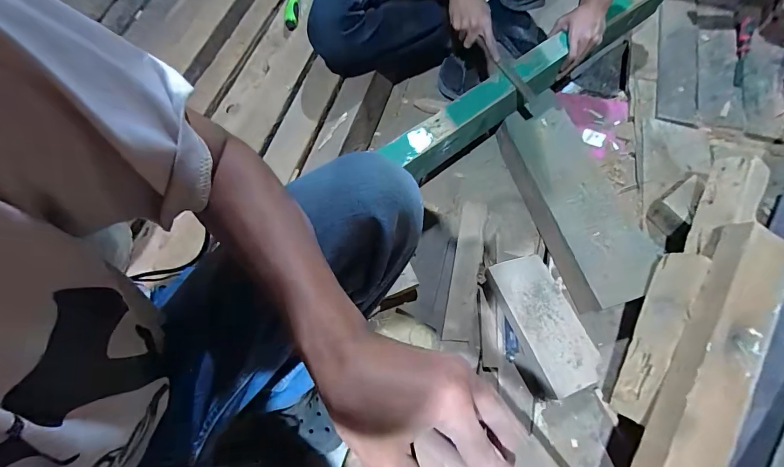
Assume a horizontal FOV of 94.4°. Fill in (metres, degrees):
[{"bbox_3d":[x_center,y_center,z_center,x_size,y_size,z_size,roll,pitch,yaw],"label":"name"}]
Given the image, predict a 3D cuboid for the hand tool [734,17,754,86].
[{"bbox_3d":[0.935,-0.494,0.966,0.038,0.021,0.245,22,69,12],"label":"hand tool"}]

